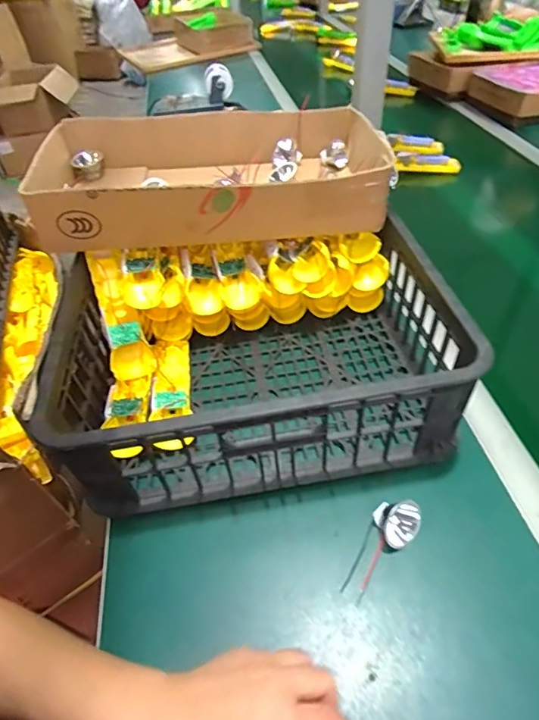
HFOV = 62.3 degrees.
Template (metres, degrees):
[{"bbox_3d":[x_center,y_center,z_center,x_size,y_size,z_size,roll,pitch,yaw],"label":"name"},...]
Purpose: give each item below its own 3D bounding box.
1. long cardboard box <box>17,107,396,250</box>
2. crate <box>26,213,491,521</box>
[{"bbox_3d":[-0.072,-0.243,0.586,0.424,0.091,0.218,-7,46,-2],"label":"long cardboard box"},{"bbox_3d":[-0.012,-0.004,0.503,0.406,0.141,0.288,-12,47,-7],"label":"crate"}]

